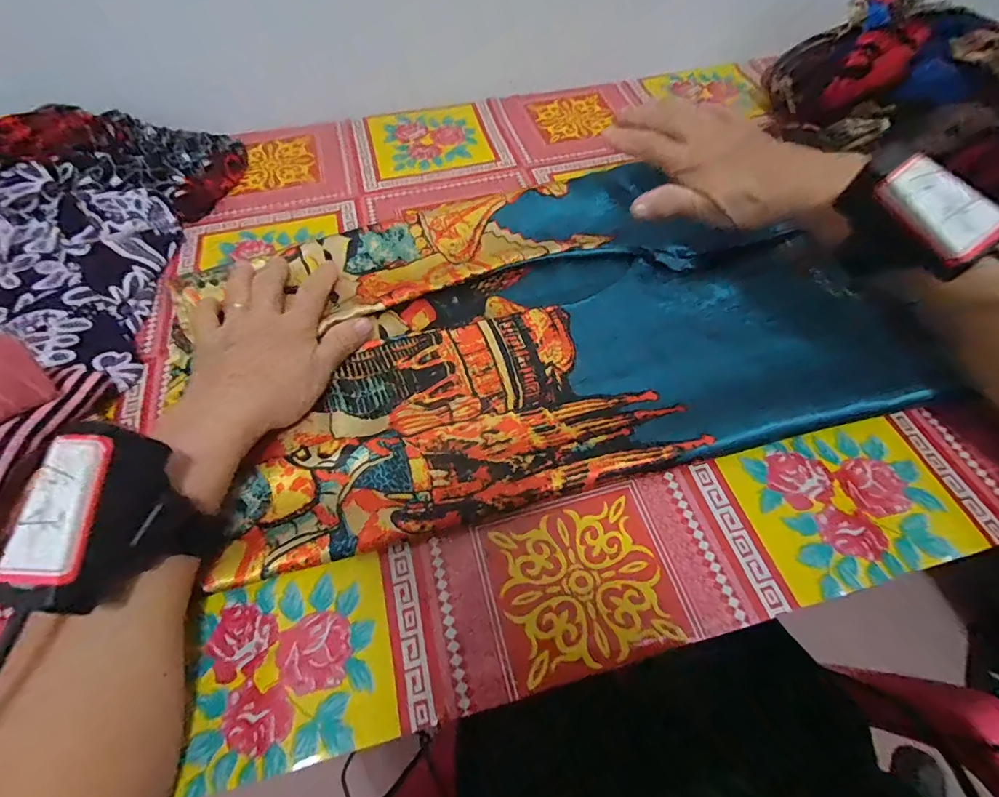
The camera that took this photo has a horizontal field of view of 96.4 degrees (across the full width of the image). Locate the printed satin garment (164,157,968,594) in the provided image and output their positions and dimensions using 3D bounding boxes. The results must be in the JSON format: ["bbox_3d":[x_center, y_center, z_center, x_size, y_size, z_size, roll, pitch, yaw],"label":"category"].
[{"bbox_3d":[0.038,-0.061,0.325,0.457,0.020,0.258,-14,62,-6],"label":"printed satin garment"}]

